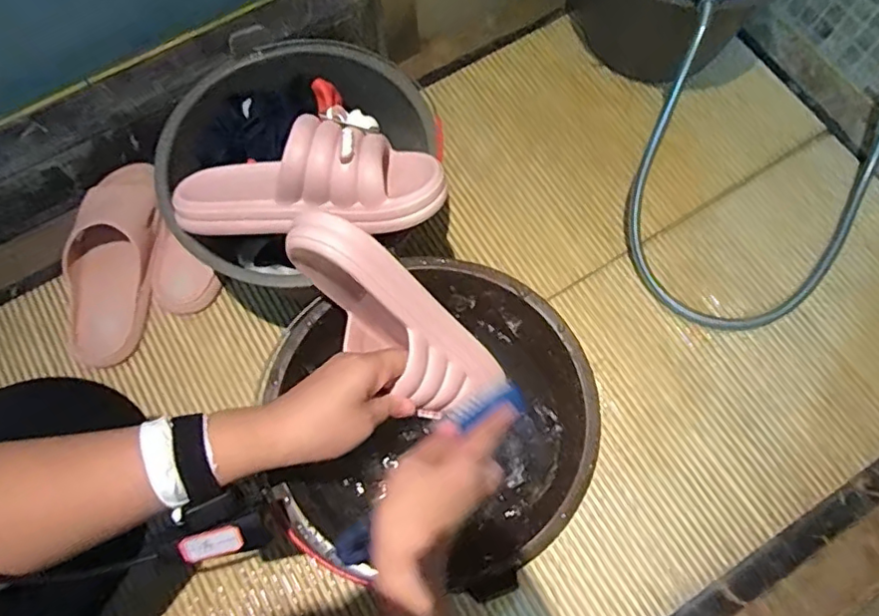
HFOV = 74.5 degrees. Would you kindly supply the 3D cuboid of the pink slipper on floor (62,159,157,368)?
[{"bbox_3d":[-0.412,-0.063,0.722,0.109,0.055,0.266,5,73,3],"label":"pink slipper on floor"}]

